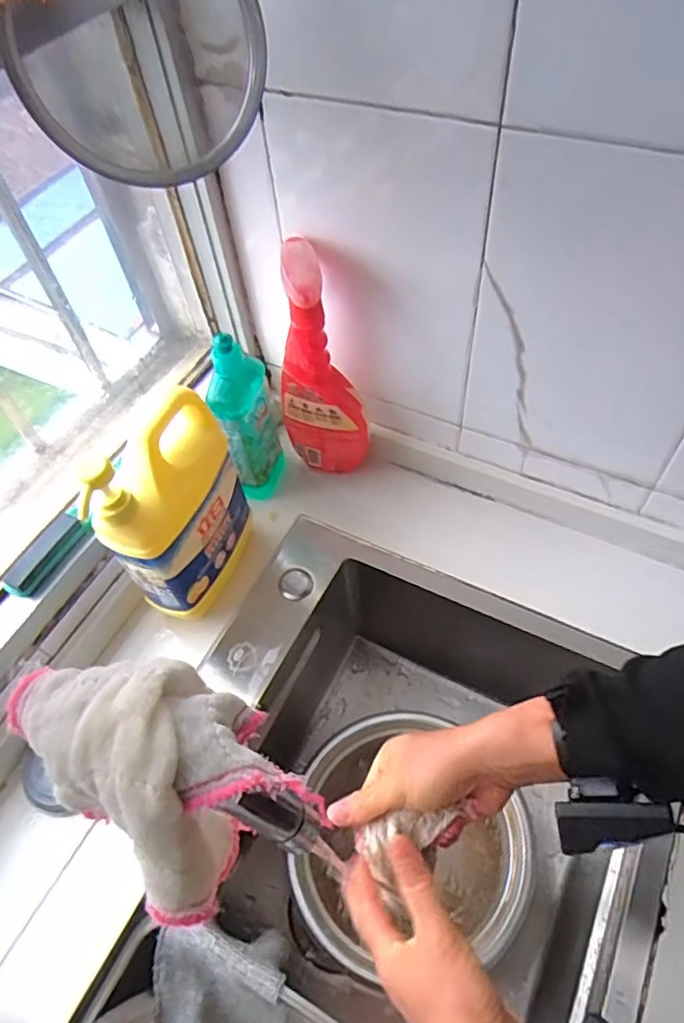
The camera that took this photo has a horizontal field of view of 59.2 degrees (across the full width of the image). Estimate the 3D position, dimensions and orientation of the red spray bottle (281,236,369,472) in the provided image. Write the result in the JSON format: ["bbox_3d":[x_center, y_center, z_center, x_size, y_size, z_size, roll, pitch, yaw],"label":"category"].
[{"bbox_3d":[-0.020,-0.138,0.627,0.071,0.264,0.075,-34,59,-18],"label":"red spray bottle"}]

